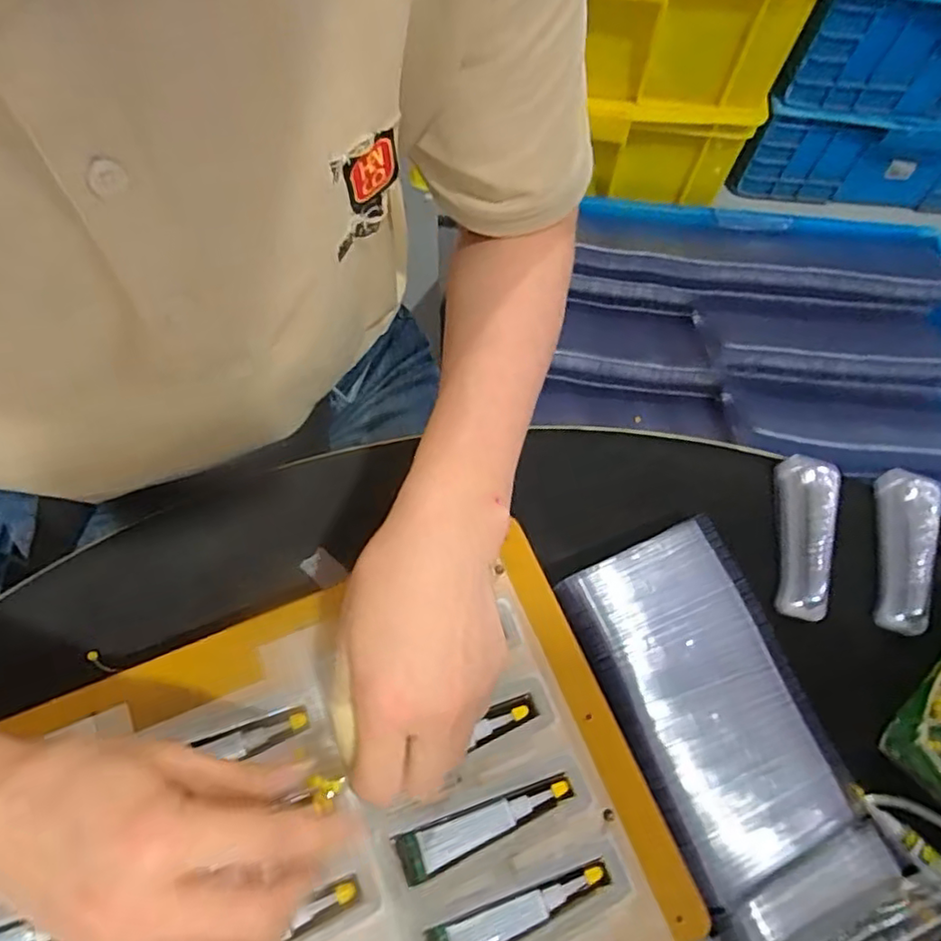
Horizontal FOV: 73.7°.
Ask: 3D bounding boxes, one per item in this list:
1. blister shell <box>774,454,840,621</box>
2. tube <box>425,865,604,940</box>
[{"bbox_3d":[0.212,0.040,0.401,0.031,0.021,0.101,13,68,3],"label":"blister shell"},{"bbox_3d":[0.024,0.215,0.303,0.088,0.006,0.018,-19,68,-9],"label":"tube"}]

